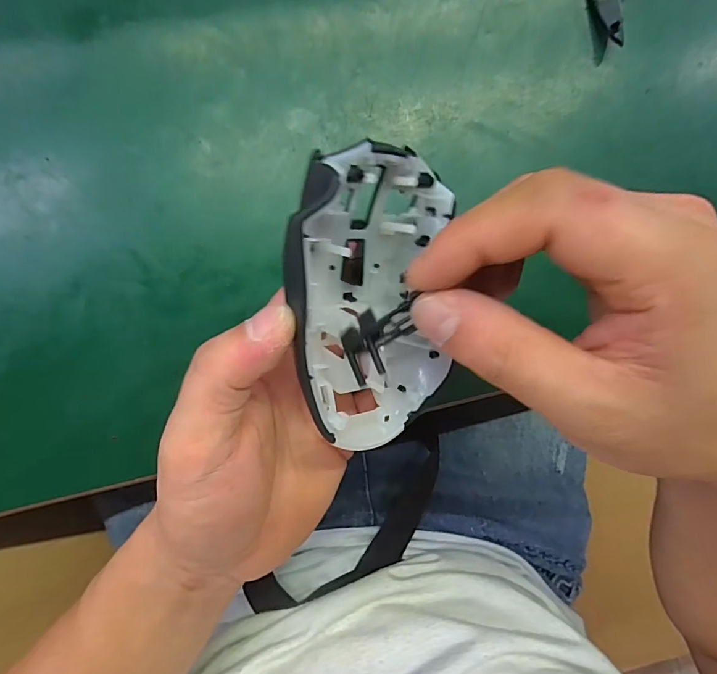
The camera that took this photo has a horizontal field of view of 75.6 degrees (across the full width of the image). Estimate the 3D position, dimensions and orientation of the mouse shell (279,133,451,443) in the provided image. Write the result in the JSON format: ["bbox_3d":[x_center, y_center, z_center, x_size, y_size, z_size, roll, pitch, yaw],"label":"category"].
[{"bbox_3d":[0.008,-0.011,0.180,0.064,0.055,0.114,-5,96,-6],"label":"mouse shell"}]

